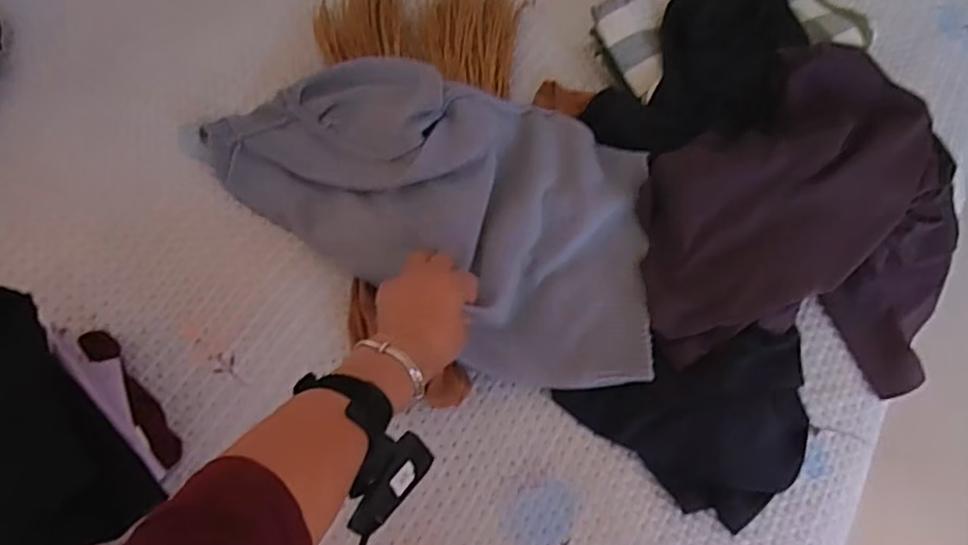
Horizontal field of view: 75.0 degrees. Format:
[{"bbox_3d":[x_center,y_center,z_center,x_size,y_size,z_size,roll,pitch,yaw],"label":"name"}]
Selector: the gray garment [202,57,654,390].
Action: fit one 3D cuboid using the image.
[{"bbox_3d":[-0.052,-0.081,0.650,0.482,0.071,0.272,19,64,11],"label":"gray garment"}]

